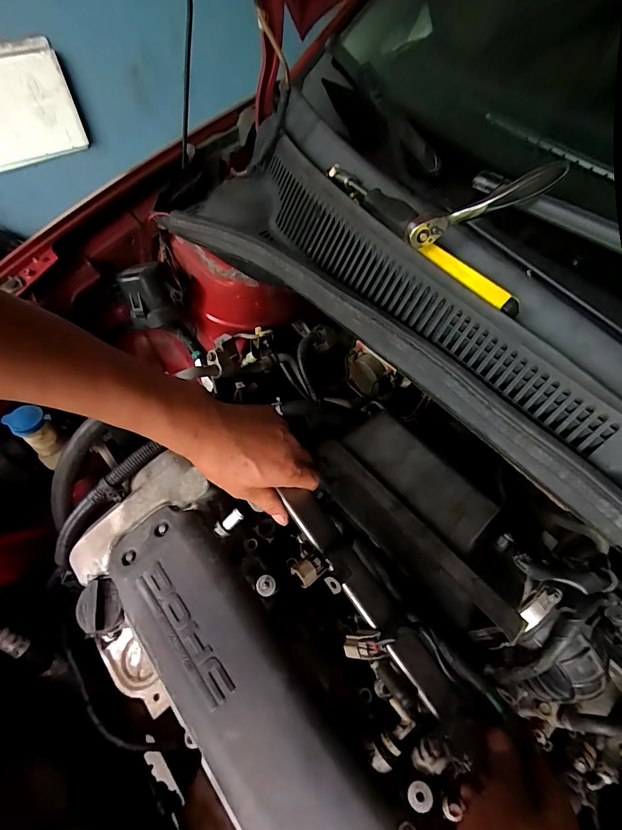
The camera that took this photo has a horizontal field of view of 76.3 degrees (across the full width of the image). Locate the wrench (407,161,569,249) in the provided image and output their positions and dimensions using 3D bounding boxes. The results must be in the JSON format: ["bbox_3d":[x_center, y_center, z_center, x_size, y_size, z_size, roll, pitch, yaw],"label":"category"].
[{"bbox_3d":[0.157,-0.190,0.358,0.140,0.024,0.016,-20,56,10],"label":"wrench"}]

